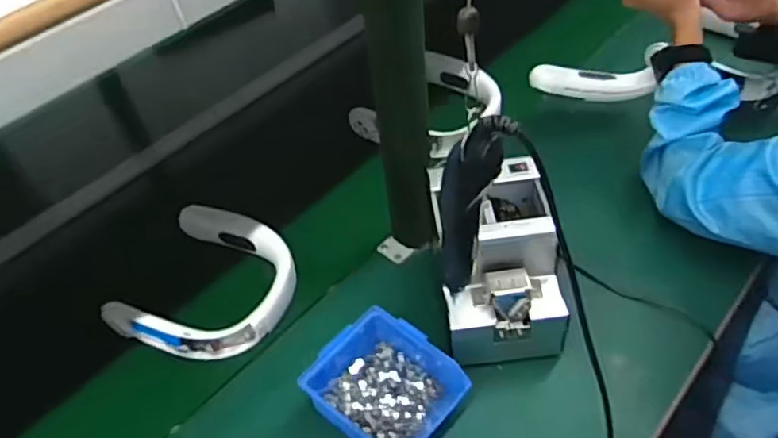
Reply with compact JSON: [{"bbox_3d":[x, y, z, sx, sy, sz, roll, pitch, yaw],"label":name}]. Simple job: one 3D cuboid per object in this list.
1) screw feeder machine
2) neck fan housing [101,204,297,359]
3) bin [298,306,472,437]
[{"bbox_3d":[0.117,0.044,0.693,0.132,0.137,0.187,-10,47,-3],"label":"screw feeder machine"},{"bbox_3d":[-0.224,0.078,0.780,0.194,0.048,0.201,14,50,18],"label":"neck fan housing"},{"bbox_3d":[-0.003,0.171,0.649,0.140,0.061,0.148,-37,54,-25],"label":"bin"}]

